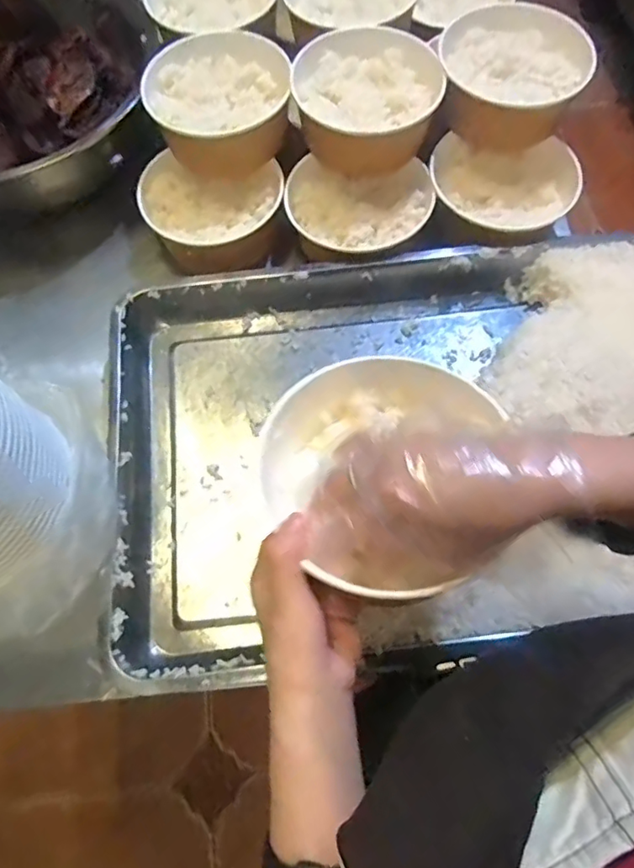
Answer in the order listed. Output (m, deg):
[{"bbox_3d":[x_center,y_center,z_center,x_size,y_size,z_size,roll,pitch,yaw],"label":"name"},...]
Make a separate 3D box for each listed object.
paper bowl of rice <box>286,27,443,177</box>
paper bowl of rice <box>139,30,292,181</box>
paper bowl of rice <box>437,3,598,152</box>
[{"bbox_3d":[0.053,-0.366,0.594,0.154,0.063,0.150,-1,68,3],"label":"paper bowl of rice"},{"bbox_3d":[-0.107,-0.370,0.611,0.154,0.071,0.139,-15,68,-3],"label":"paper bowl of rice"},{"bbox_3d":[0.212,-0.392,0.595,0.155,0.061,0.147,-1,68,3],"label":"paper bowl of rice"}]

